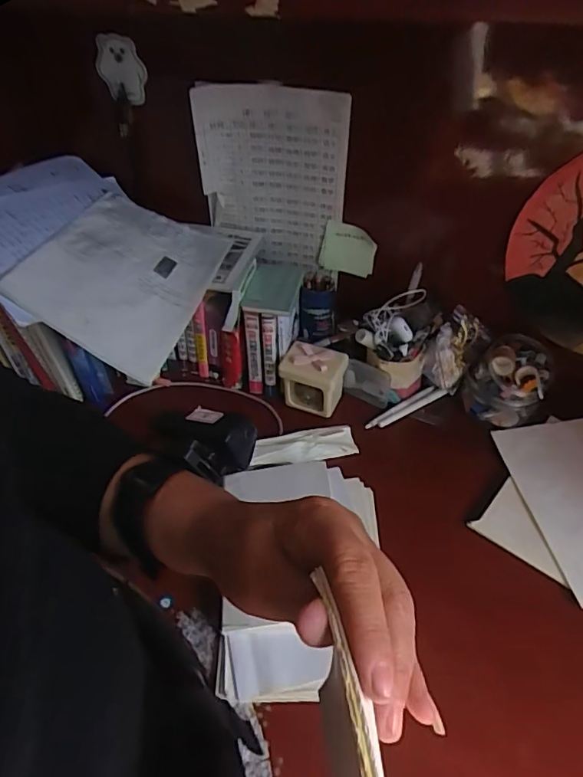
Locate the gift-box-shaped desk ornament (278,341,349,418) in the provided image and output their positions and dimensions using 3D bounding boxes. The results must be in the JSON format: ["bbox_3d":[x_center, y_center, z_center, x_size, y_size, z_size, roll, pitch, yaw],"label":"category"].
[{"bbox_3d":[0.037,-0.013,0.835,0.093,0.093,0.066,18,50,20],"label":"gift-box-shaped desk ornament"}]

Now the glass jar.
[{"bbox_3d":[0.325,-0.012,0.802,0.107,0.109,0.099,-2,46,2],"label":"glass jar"}]

